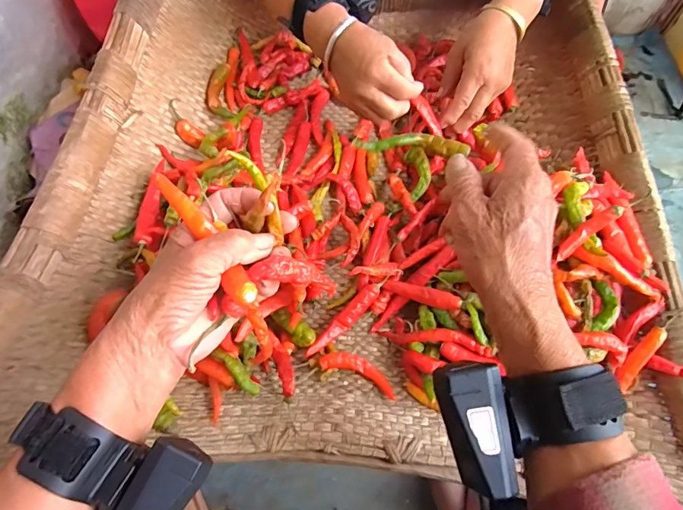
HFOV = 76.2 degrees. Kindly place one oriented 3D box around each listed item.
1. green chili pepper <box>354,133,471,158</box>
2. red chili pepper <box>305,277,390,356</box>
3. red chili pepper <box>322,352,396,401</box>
[{"bbox_3d":[0.054,-0.085,0.337,0.086,0.011,0.018,3,62,4],"label":"green chili pepper"},{"bbox_3d":[0.006,0.063,0.442,0.017,0.016,0.109,40,69,19],"label":"red chili pepper"},{"bbox_3d":[0.018,0.111,0.420,0.076,0.010,0.026,19,64,10],"label":"red chili pepper"}]

